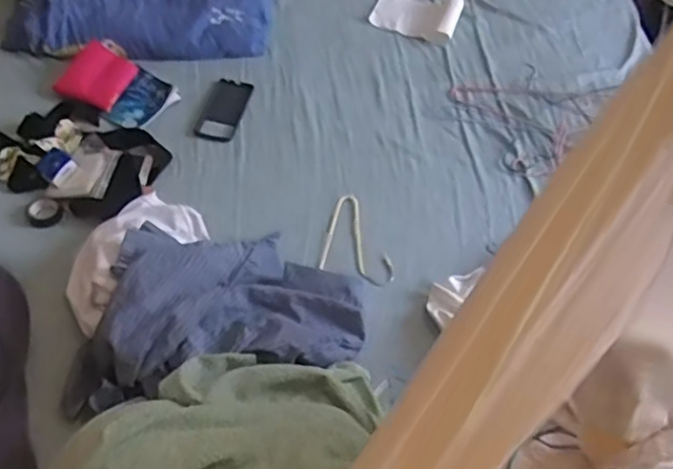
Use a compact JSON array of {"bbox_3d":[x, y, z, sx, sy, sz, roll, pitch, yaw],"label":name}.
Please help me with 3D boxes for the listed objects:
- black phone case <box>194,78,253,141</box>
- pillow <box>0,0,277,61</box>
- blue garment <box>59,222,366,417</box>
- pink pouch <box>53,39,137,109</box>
[{"bbox_3d":[-0.227,-0.253,1.344,0.081,0.015,0.168,11,56,5],"label":"black phone case"},{"bbox_3d":[-0.424,-0.502,1.475,0.566,0.087,0.294,-2,56,-4],"label":"pillow"},{"bbox_3d":[-0.186,0.099,1.029,0.458,0.114,0.261,-9,56,-10],"label":"blue garment"},{"bbox_3d":[-0.488,-0.319,1.356,0.115,0.024,0.126,33,80,-12],"label":"pink pouch"}]

